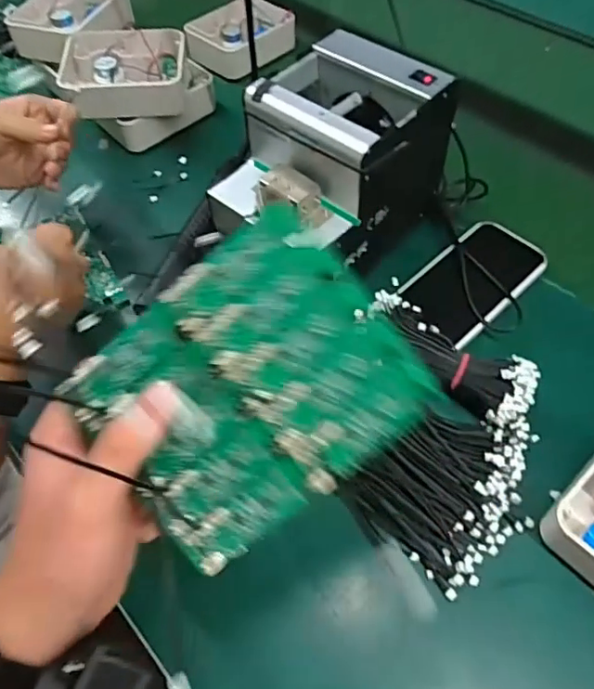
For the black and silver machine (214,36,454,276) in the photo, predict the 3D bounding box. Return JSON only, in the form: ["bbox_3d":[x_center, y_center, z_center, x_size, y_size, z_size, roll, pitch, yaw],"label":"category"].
[{"bbox_3d":[0.030,-0.155,0.476,0.129,0.133,0.183,35,64,23],"label":"black and silver machine"}]

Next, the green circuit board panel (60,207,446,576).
[{"bbox_3d":[-0.022,0.022,0.260,0.146,0.015,0.120,-38,91,6],"label":"green circuit board panel"}]

